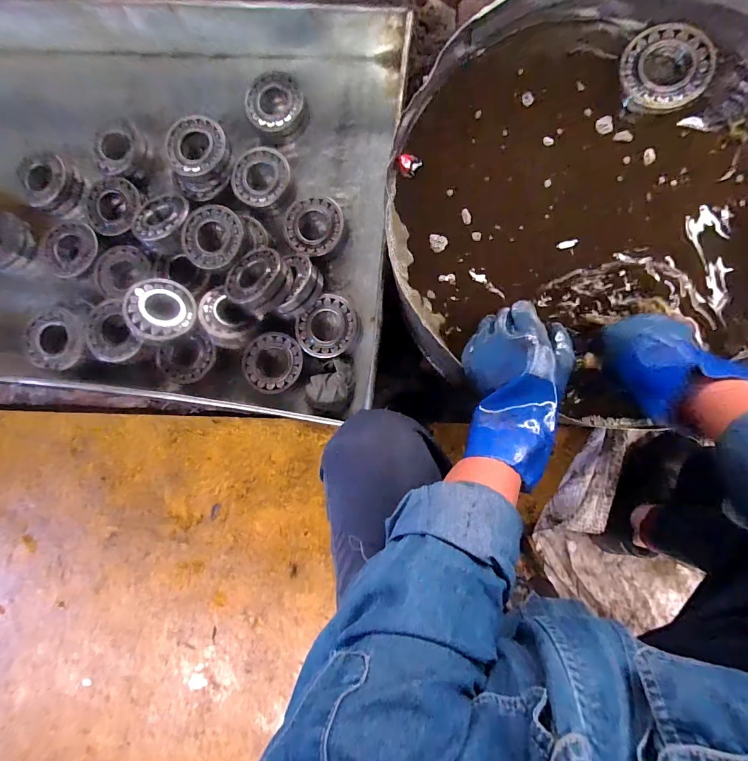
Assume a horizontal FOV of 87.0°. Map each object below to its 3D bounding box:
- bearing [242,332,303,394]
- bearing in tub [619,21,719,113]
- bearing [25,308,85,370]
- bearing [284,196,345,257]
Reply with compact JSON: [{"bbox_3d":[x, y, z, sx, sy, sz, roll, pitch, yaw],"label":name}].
[{"bbox_3d":[-0.189,-0.037,0.716,0.115,0.033,0.107,-1,85,6],"label":"bearing"},{"bbox_3d":[0.395,-0.421,0.532,0.111,0.023,0.107,-1,85,6],"label":"bearing in tub"},{"bbox_3d":[-0.629,-0.084,0.771,0.116,0.029,0.114,-1,85,6],"label":"bearing"},{"bbox_3d":[-0.113,-0.287,0.735,0.110,0.032,0.104,-1,85,6],"label":"bearing"}]

